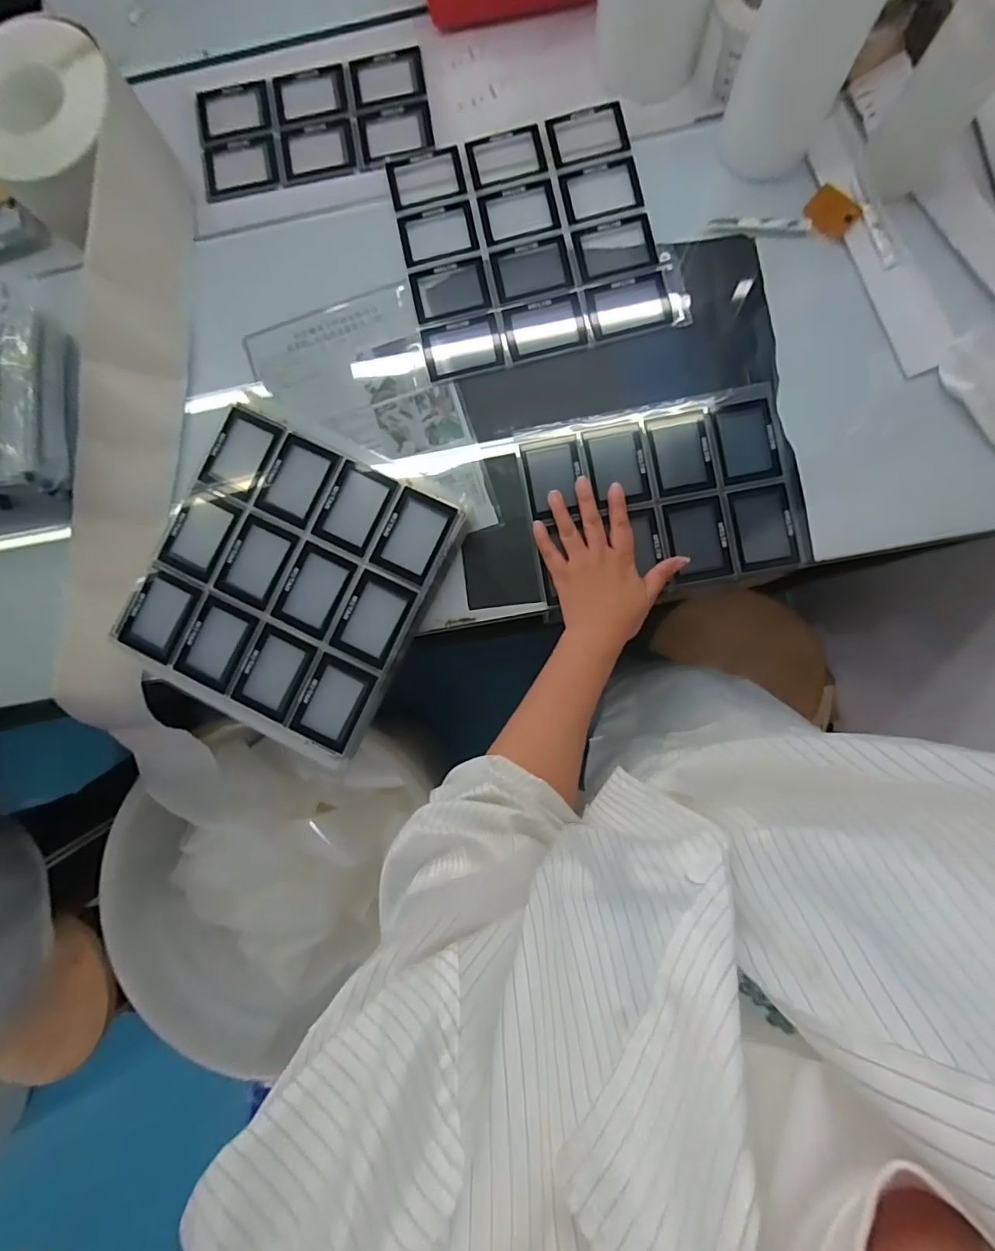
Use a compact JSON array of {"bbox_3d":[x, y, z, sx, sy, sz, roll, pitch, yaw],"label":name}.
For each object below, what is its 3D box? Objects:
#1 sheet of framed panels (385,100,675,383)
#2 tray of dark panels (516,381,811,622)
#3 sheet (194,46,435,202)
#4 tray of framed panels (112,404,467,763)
[{"bbox_3d":[0.031,-0.428,0.589,0.266,0.006,0.257,-12,86,4],"label":"sheet of framed panels"},{"bbox_3d":[0.174,-0.133,0.562,0.271,0.010,0.189,-11,86,4],"label":"tray of dark panels"},{"bbox_3d":[-0.213,-0.585,0.616,0.264,0.007,0.133,-10,89,2],"label":"sheet"},{"bbox_3d":[-0.215,-0.046,0.544,0.269,0.025,0.280,26,89,5],"label":"tray of framed panels"}]

